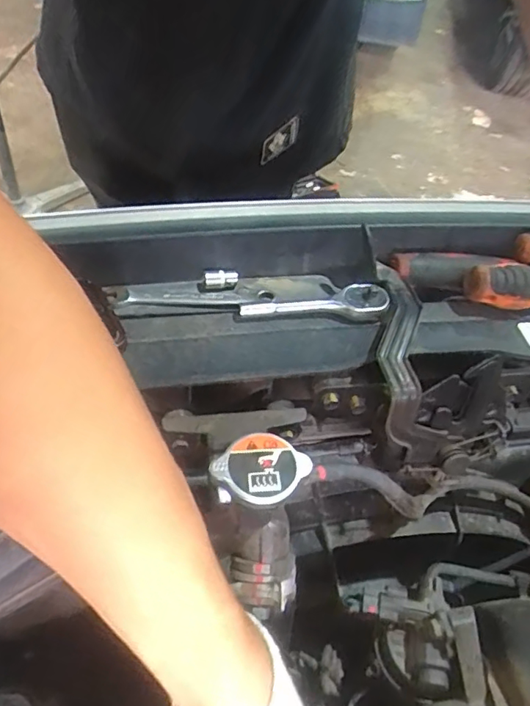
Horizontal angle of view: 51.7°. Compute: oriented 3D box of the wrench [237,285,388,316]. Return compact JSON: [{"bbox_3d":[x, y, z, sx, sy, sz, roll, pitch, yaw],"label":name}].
[{"bbox_3d":[0.036,-0.036,0.393,0.107,0.019,0.021,1,48,-6],"label":"wrench"}]

